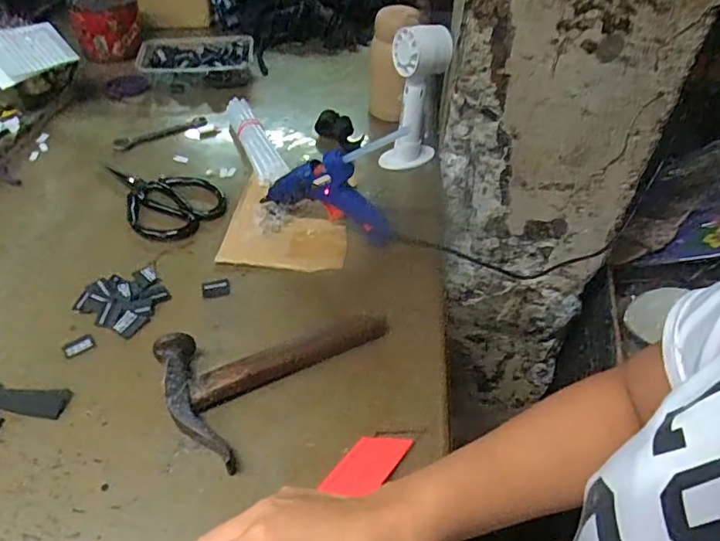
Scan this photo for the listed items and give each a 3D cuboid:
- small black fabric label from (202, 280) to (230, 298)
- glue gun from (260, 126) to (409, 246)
[{"bbox_3d":[-0.137,0.016,0.513,0.025,0.004,0.020,-11,45,-14],"label":"small black fabric label"},{"bbox_3d":[-0.030,-0.088,0.536,0.135,0.124,0.032,17,45,15],"label":"glue gun"}]

